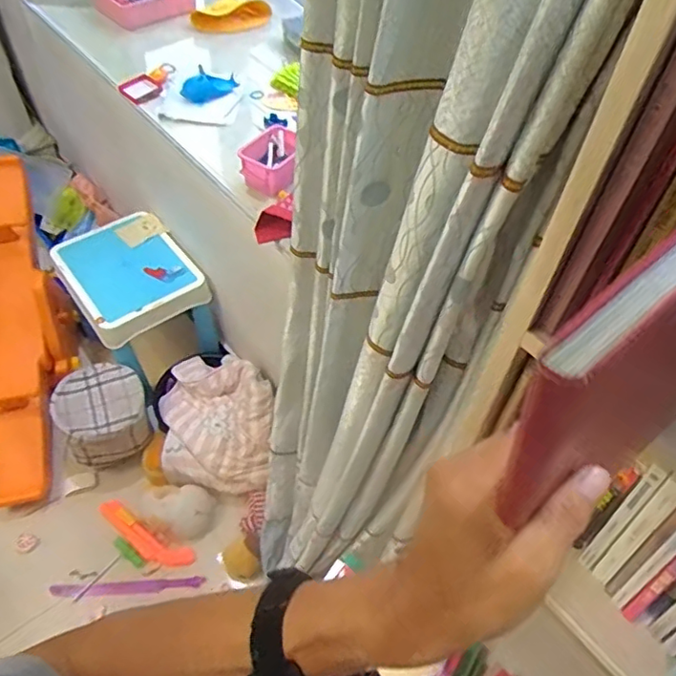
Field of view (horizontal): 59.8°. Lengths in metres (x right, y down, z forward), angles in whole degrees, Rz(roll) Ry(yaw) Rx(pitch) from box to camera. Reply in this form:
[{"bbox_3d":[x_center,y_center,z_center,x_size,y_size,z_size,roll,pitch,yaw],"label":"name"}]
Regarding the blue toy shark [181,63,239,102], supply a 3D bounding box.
[{"bbox_3d":[-0.389,-0.753,1.749,0.080,0.076,0.186,33,44,21],"label":"blue toy shark"}]

